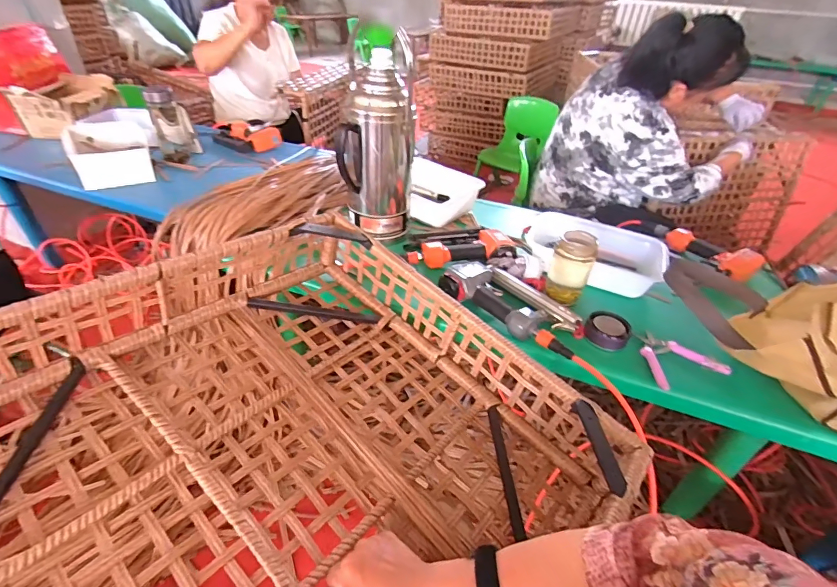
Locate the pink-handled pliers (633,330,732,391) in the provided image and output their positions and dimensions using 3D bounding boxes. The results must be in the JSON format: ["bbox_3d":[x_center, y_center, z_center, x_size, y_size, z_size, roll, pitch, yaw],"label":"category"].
[{"bbox_3d":[0.453,0.112,0.746,0.153,0.014,0.127,-8,39,-16],"label":"pink-handled pliers"}]

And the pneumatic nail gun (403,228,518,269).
[{"bbox_3d":[0.090,-0.115,0.962,0.235,0.059,0.155,2,37,-4],"label":"pneumatic nail gun"}]

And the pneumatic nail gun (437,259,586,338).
[{"bbox_3d":[0.184,0.006,0.793,0.267,0.052,0.160,24,41,23],"label":"pneumatic nail gun"}]

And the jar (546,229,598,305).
[{"bbox_3d":[0.307,-0.053,0.836,0.077,0.147,0.068,23,41,22],"label":"jar"}]

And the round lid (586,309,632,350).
[{"bbox_3d":[0.350,0.066,0.764,0.071,0.029,0.086,29,43,28],"label":"round lid"}]

